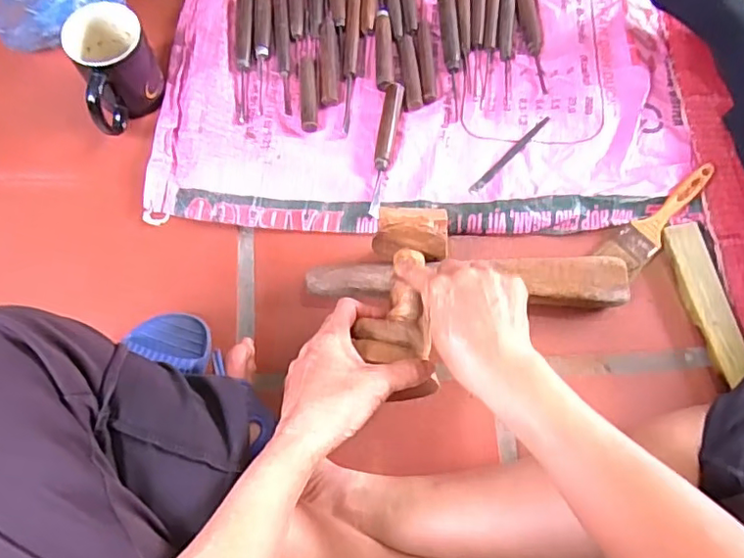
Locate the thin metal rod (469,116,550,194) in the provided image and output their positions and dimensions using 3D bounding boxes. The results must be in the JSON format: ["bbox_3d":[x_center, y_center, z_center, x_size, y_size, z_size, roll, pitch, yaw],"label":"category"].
[{"bbox_3d":[0.162,-0.147,0.682,0.010,0.004,0.136,43,76,12],"label":"thin metal rod"}]

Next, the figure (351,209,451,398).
[{"bbox_3d":[0.031,0.016,0.548,0.073,0.060,0.175,8,57,1],"label":"figure"}]

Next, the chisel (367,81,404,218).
[{"bbox_3d":[0.014,-0.150,0.666,0.020,0.014,0.168,10,72,2],"label":"chisel"}]

